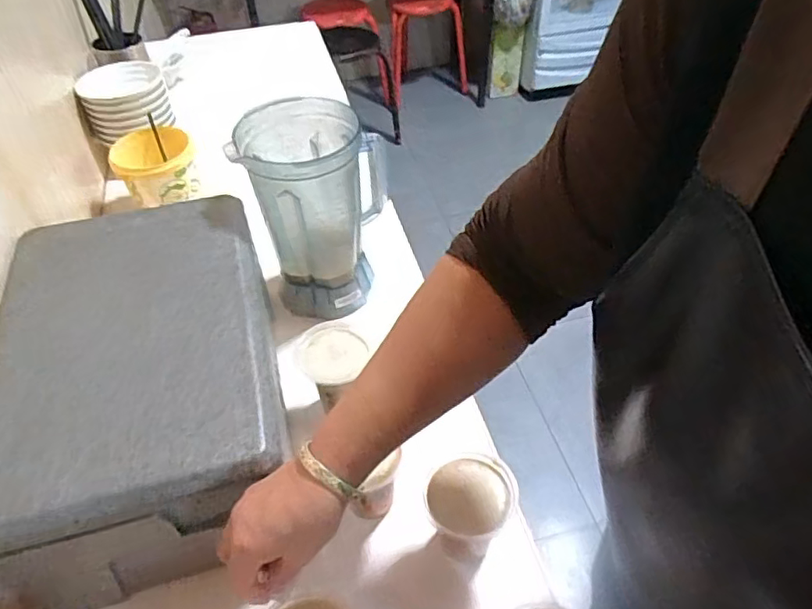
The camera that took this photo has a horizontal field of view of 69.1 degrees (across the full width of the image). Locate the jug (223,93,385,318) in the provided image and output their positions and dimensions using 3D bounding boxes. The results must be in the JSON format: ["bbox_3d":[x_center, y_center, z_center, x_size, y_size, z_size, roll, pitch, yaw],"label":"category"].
[{"bbox_3d":[-0.124,-0.125,0.808,0.175,0.254,0.156,-14,48,-10],"label":"jug"}]

